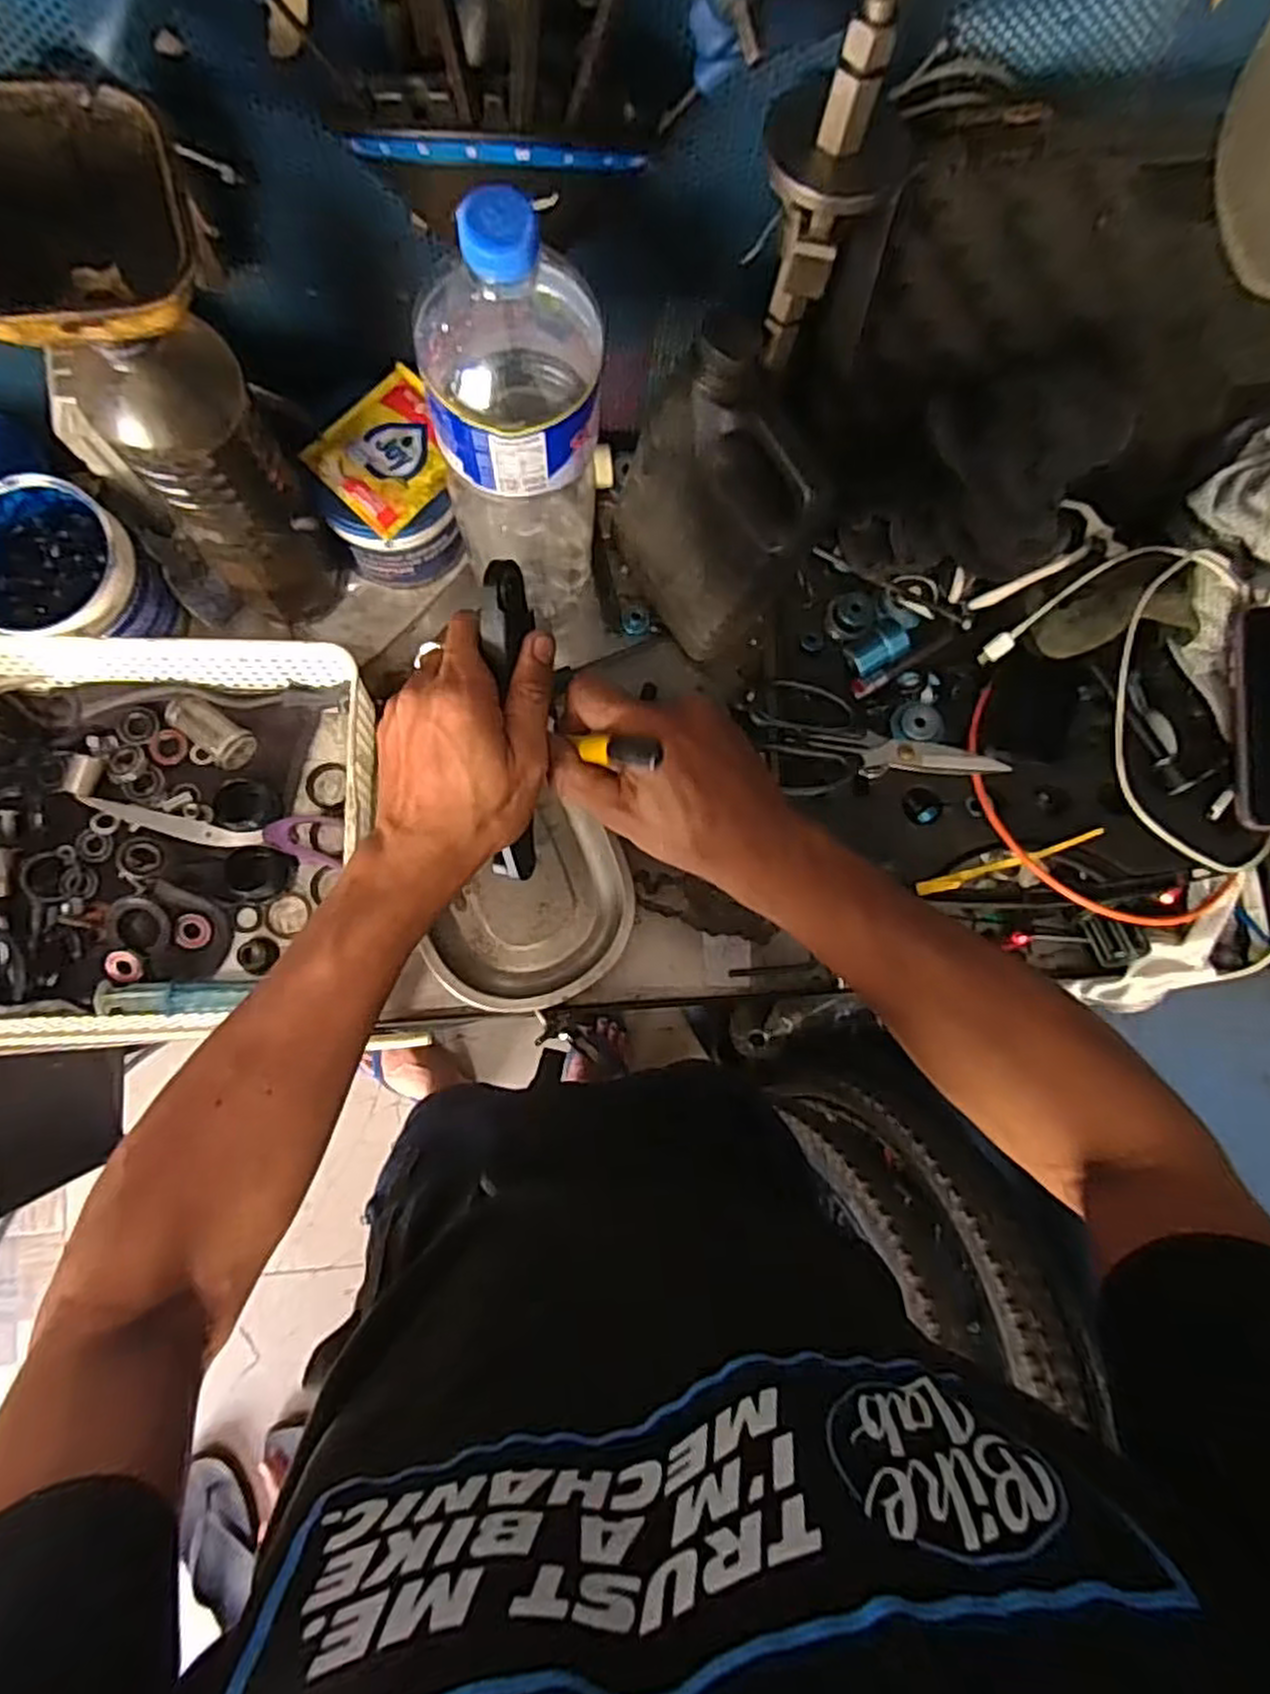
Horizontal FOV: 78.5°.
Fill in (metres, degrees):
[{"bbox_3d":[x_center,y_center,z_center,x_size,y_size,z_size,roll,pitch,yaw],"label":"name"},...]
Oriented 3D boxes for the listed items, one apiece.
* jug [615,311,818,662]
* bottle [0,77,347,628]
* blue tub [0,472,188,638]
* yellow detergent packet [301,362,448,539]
[{"bbox_3d":[0.049,-0.214,0.515,0.080,0.178,0.125,-22,85,-7],"label":"jug"},{"bbox_3d":[-0.231,-0.210,0.425,0.109,0.312,0.098,-29,86,-8],"label":"bottle"},{"bbox_3d":[-0.376,-0.179,0.518,0.111,0.081,0.099,20,82,-2],"label":"blue tub"},{"bbox_3d":[-0.158,-0.257,0.508,0.077,0.008,0.091,44,82,1],"label":"yellow detergent packet"}]

